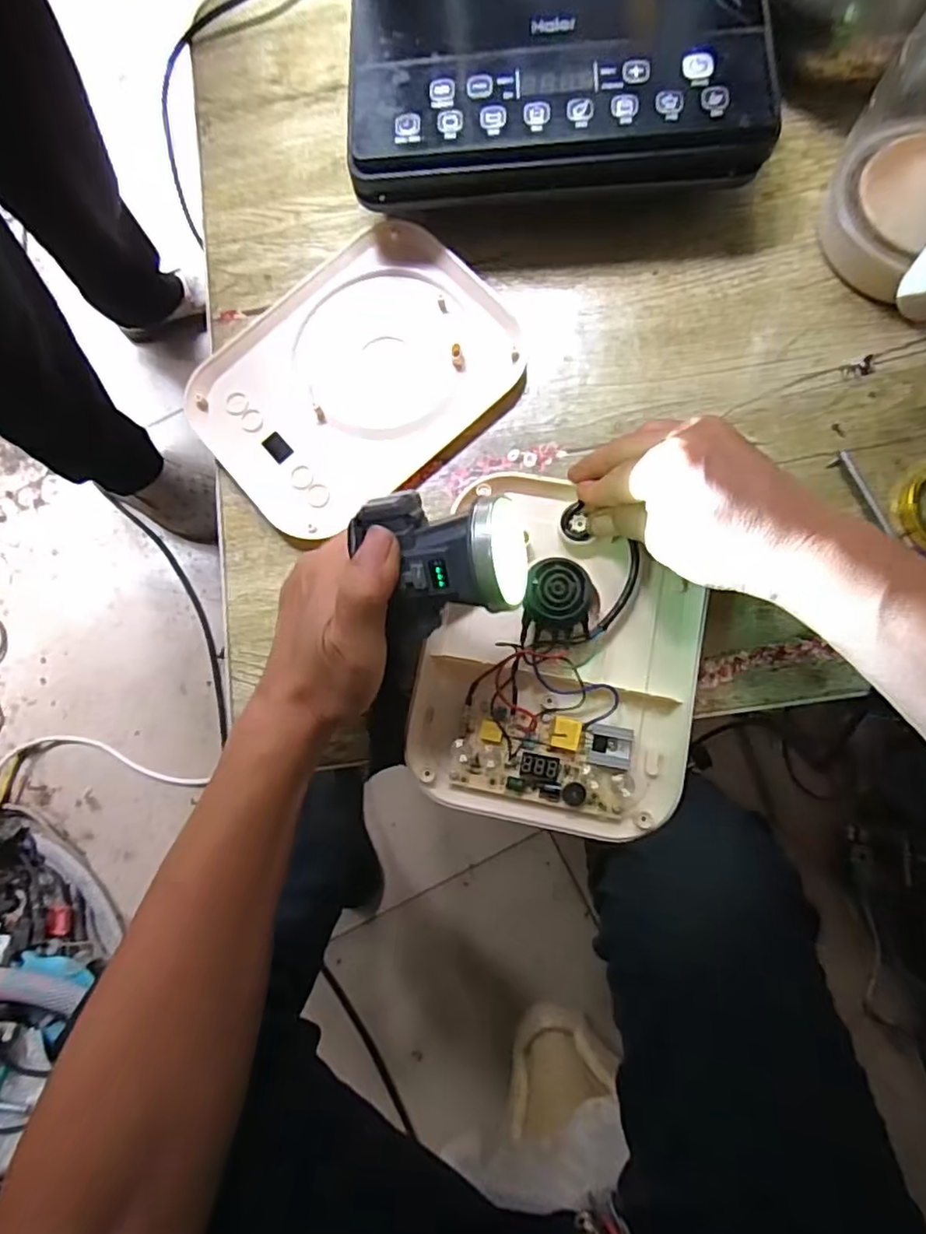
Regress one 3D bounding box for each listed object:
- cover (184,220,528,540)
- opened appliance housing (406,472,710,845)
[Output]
[{"bbox_3d":[-0.080,-0.171,0.448,0.216,0.016,0.167,-40,81,-4],"label":"cover"},{"bbox_3d":[0.062,0.019,0.387,0.166,0.048,0.216,11,81,5],"label":"opened appliance housing"}]

